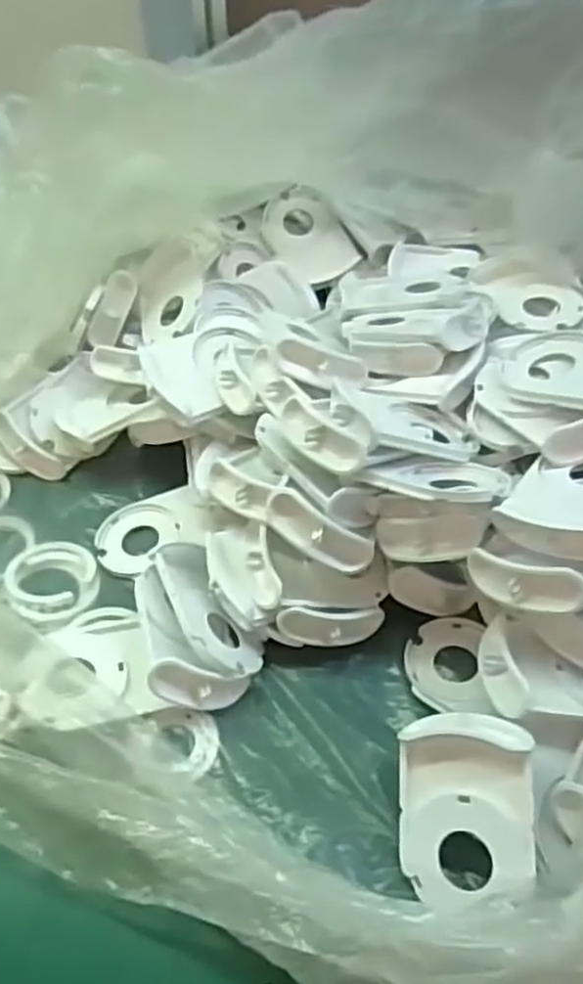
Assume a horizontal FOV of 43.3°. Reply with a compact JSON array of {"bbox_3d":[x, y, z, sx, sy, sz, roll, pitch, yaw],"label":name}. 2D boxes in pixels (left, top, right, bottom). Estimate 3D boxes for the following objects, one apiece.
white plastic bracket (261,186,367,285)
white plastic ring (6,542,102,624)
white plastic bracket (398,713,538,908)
[{"bbox_3d":[0.012,-0.194,0.555,0.054,0.010,0.086,-29,72,-7],"label":"white plastic bracket"},{"bbox_3d":[-0.137,0.051,0.421,0.049,0.011,0.058,-16,50,-14],"label":"white plastic ring"},{"bbox_3d":[0.077,0.136,0.319,0.059,0.023,0.073,-11,71,29],"label":"white plastic bracket"}]

